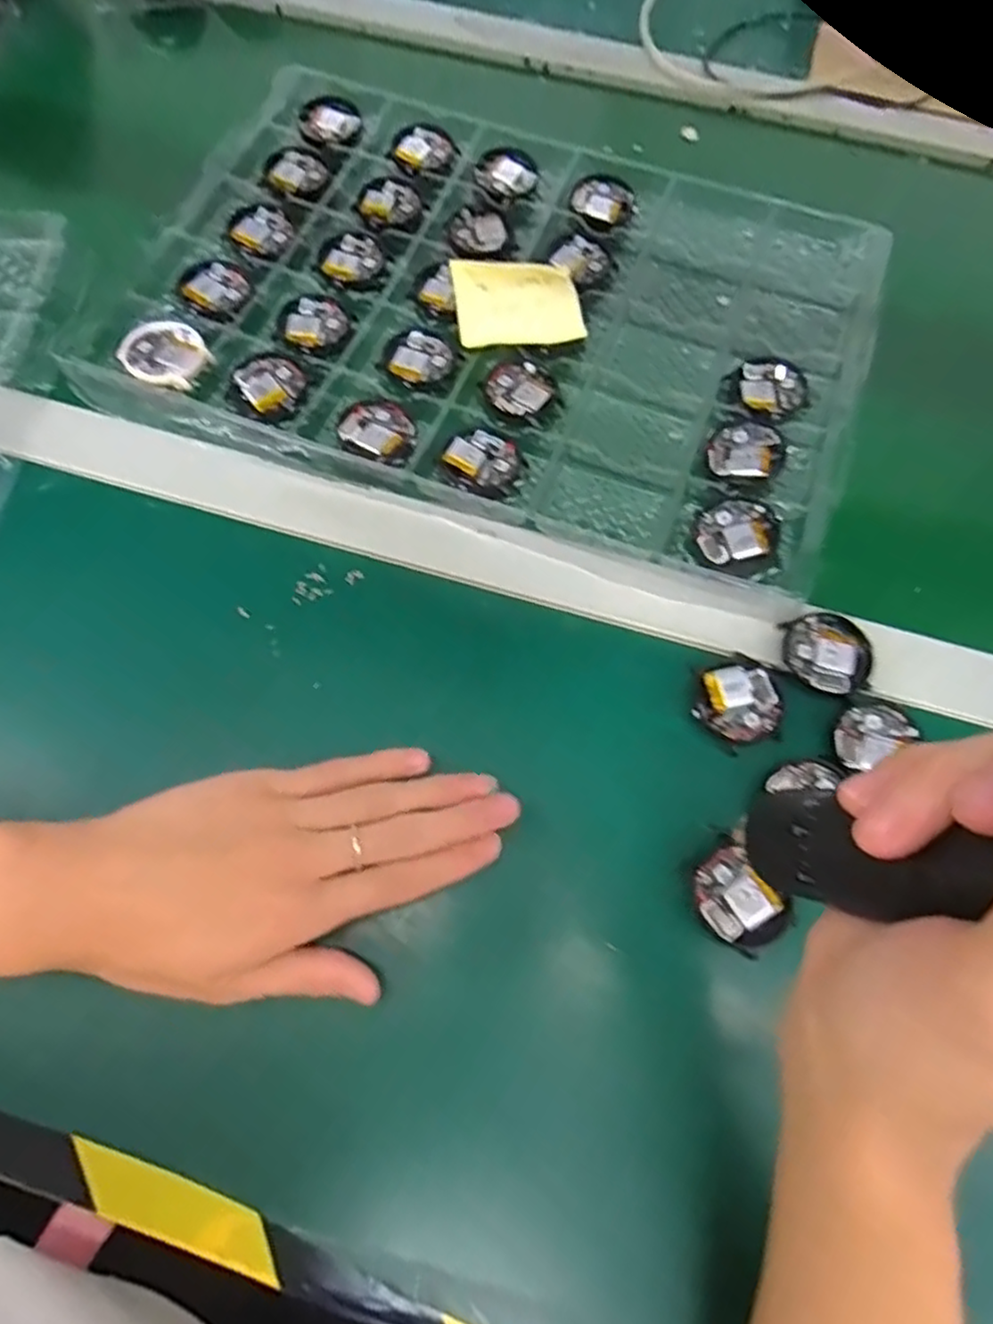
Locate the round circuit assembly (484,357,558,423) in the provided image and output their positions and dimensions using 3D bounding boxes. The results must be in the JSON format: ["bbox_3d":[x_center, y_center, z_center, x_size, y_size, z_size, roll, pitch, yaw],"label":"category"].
[{"bbox_3d":[0.014,-0.163,0.407,0.038,0.004,0.043,34,72,10],"label":"round circuit assembly"}]

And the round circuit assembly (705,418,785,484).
[{"bbox_3d":[0.143,-0.121,0.391,0.040,0.008,0.043,1,69,-2],"label":"round circuit assembly"}]

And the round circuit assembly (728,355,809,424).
[{"bbox_3d":[0.164,-0.164,0.410,0.046,0.005,0.045,1,69,-2],"label":"round circuit assembly"}]

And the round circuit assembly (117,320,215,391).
[{"bbox_3d":[-0.192,-0.182,0.400,0.047,0.006,0.044,1,69,-2],"label":"round circuit assembly"}]

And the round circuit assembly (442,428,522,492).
[{"bbox_3d":[-0.007,-0.114,0.383,0.041,0.007,0.039,1,69,-2],"label":"round circuit assembly"}]

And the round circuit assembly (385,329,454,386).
[{"bbox_3d":[-0.047,-0.184,0.413,0.038,0.004,0.041,1,69,-2],"label":"round circuit assembly"}]

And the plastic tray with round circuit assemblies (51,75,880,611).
[{"bbox_3d":[0.003,-0.225,0.421,0.430,0.017,0.302,18,70,5],"label":"plastic tray with round circuit assemblies"}]

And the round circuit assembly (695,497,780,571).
[{"bbox_3d":[0.129,-0.069,0.368,0.041,0.010,0.040,1,69,-2],"label":"round circuit assembly"}]

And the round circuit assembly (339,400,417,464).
[{"bbox_3d":[-0.067,-0.130,0.387,0.040,0.004,0.044,1,69,-2],"label":"round circuit assembly"}]

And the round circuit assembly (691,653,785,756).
[{"bbox_3d":[0.120,0.020,0.337,0.040,0.004,0.049,20,70,6],"label":"round circuit assembly"}]

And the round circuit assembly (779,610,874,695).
[{"bbox_3d":[0.168,-0.005,0.345,0.041,0.006,0.044,1,69,-2],"label":"round circuit assembly"}]

